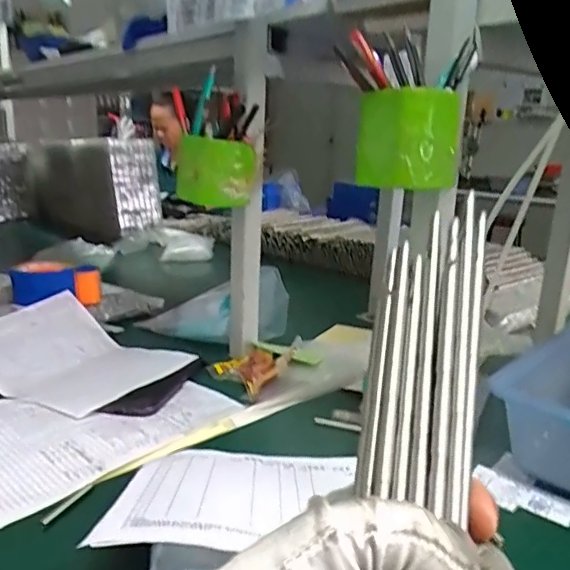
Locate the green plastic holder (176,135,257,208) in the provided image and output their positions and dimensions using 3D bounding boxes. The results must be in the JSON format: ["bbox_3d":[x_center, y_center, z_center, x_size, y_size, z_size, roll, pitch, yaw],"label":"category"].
[{"bbox_3d":[-0.083,-0.137,0.692,0.095,0.082,0.036,-1,16,-14],"label":"green plastic holder"}]

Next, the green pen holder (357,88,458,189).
[{"bbox_3d":[0.113,-0.130,0.503,0.072,0.082,0.070,-15,23,-38],"label":"green pen holder"}]

